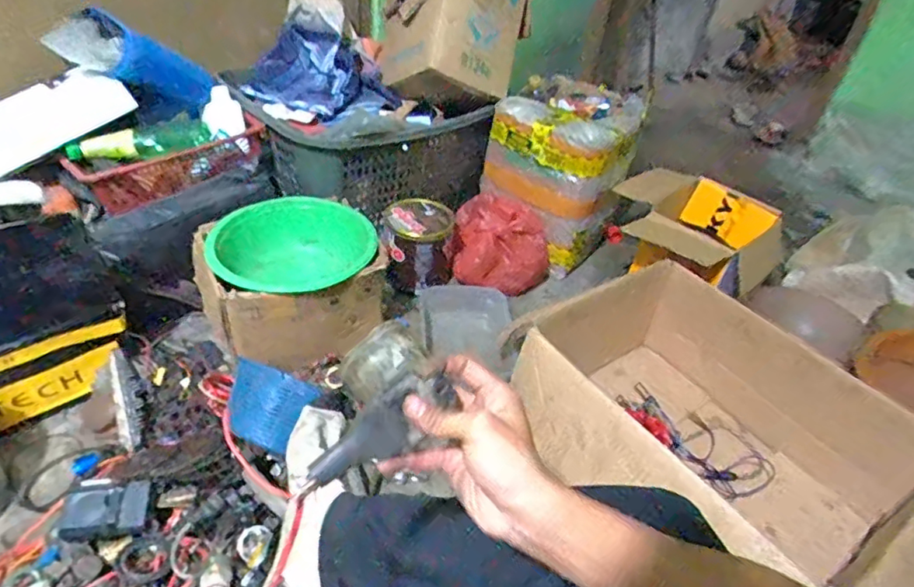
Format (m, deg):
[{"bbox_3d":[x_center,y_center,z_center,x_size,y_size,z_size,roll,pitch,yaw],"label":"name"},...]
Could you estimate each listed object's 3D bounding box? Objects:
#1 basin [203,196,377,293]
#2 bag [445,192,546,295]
[{"bbox_3d":[-0.274,-0.068,0.976,0.283,0.089,0.193,-10,43,-19],"label":"basin"},{"bbox_3d":[0.095,-0.108,1.240,0.214,0.149,0.182,13,40,6],"label":"bag"}]

